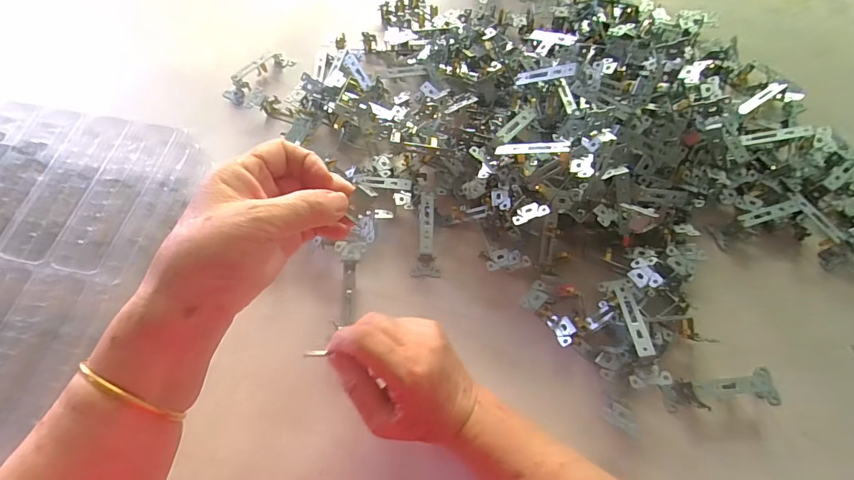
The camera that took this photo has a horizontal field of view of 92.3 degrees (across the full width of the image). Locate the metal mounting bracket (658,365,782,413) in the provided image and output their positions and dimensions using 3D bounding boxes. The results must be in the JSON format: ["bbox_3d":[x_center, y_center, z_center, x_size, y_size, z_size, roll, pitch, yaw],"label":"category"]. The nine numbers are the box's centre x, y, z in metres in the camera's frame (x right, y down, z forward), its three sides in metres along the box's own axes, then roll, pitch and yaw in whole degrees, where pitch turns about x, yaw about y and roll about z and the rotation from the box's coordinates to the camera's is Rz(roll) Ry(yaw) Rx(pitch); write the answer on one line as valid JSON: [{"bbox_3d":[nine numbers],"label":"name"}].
[{"bbox_3d":[0.268,0.136,0.367,0.102,0.017,0.031,-9,65,-3],"label":"metal mounting bracket"}]

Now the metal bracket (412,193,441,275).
[{"bbox_3d":[0.000,-0.006,0.432,0.027,0.019,0.089,1,87,1],"label":"metal bracket"}]

